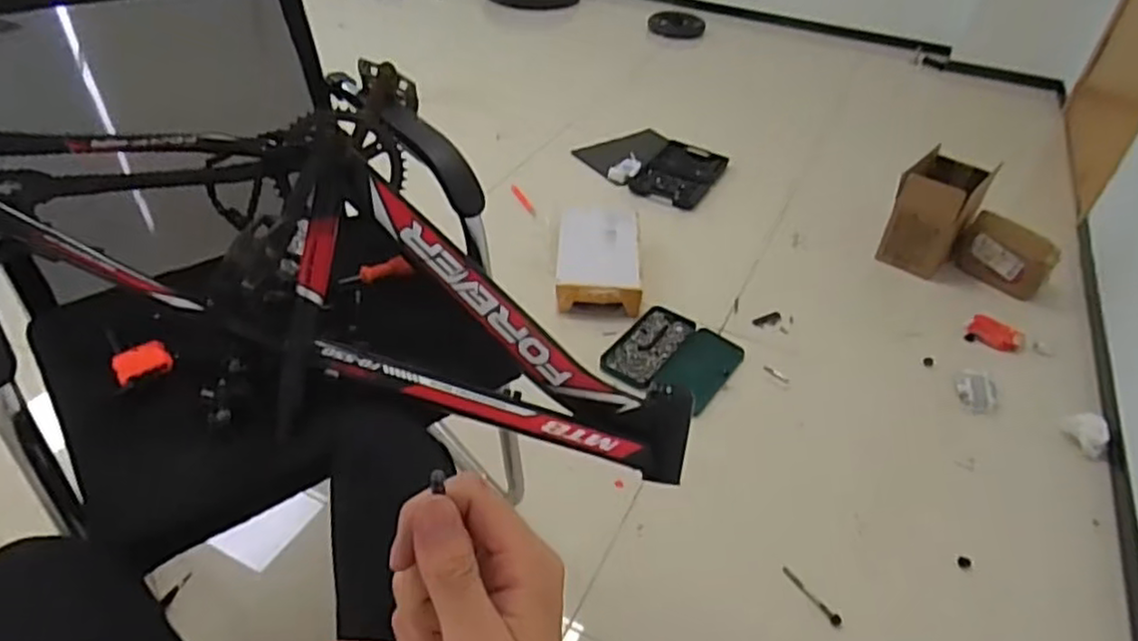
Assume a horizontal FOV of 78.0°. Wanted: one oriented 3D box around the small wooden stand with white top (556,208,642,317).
[{"bbox_3d":[0.075,-0.161,1.751,0.207,0.083,0.359,4,40,0],"label":"small wooden stand with white top"}]

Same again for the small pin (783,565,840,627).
[{"bbox_3d":[0.398,0.447,1.148,0.018,0.017,0.118,-17,44,-24],"label":"small pin"}]

